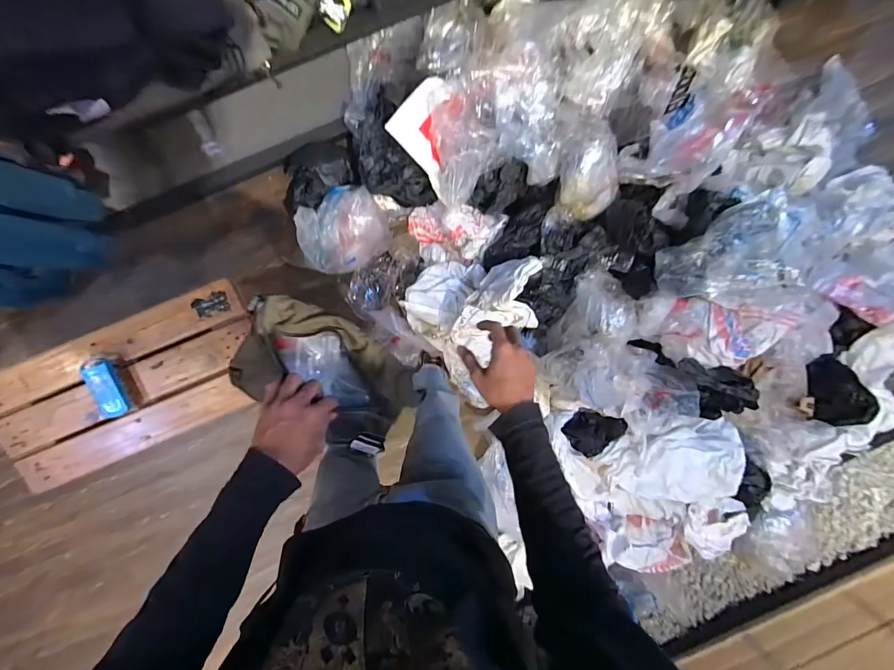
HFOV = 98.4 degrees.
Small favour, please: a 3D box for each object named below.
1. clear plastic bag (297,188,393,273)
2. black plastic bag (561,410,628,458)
[{"bbox_3d":[-0.310,-0.307,1.177,0.281,0.199,0.214,-38,99,1],"label":"clear plastic bag"},{"bbox_3d":[0.454,0.289,1.211,0.183,0.081,0.126,-37,99,1],"label":"black plastic bag"}]

